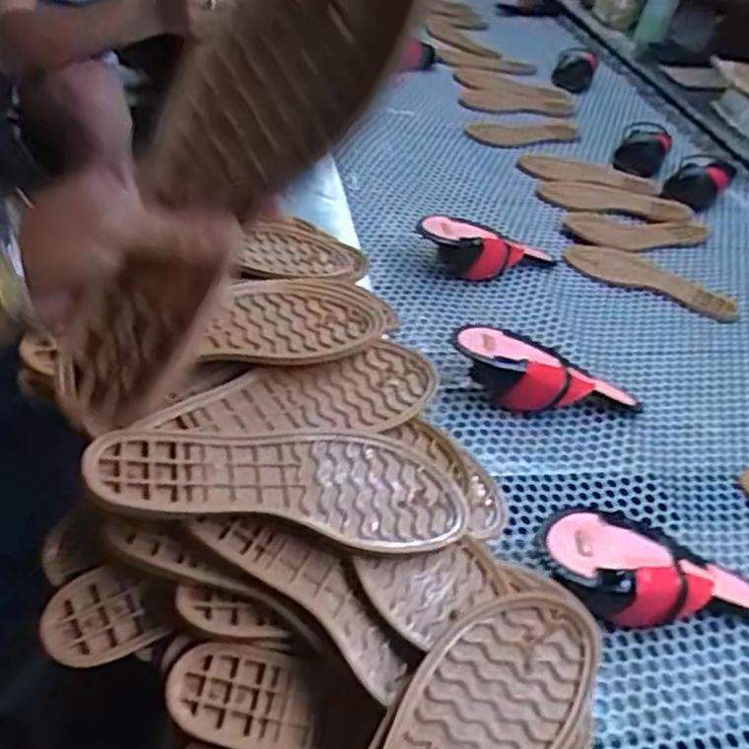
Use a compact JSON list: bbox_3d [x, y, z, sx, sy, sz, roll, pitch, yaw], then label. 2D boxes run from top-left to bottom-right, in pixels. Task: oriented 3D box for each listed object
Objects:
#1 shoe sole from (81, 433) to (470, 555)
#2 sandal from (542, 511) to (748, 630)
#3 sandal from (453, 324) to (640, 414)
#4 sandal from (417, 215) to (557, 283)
[{"bbox_3d":[-0.055,0.069,0.497,0.251,0.009,0.083,11,50,-17],"label":"shoe sole"},{"bbox_3d":[0.237,0.177,0.641,0.224,0.054,0.080,17,37,-18],"label":"sandal"},{"bbox_3d":[0.196,-0.002,0.827,0.216,0.084,0.071,6,41,2],"label":"sandal"},{"bbox_3d":[0.157,-0.169,1.034,0.219,0.067,0.072,6,37,-27],"label":"sandal"}]

